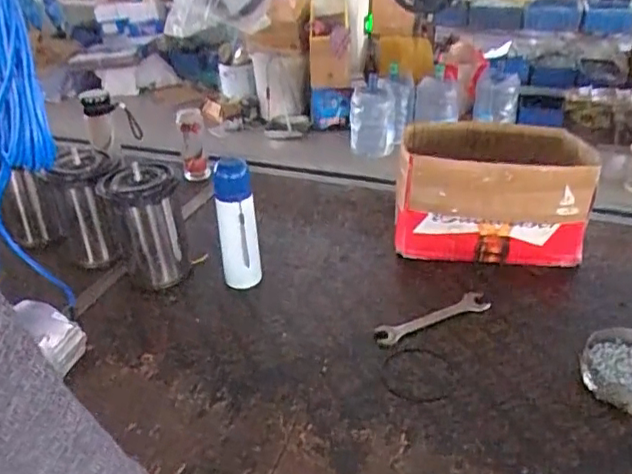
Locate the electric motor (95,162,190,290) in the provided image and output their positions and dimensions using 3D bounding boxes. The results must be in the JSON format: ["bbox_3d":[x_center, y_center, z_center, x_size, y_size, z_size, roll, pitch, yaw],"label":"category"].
[{"bbox_3d":[-0.313,-0.017,1.078,0.129,0.207,0.112,-12,33,-17],"label":"electric motor"}]

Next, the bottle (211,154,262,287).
[{"bbox_3d":[-0.140,-0.016,1.035,0.067,0.251,0.055,-7,31,-9],"label":"bottle"}]

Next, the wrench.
[{"bbox_3d":[0.196,0.136,0.979,0.207,0.015,0.043,-14,33,-19],"label":"wrench"}]

